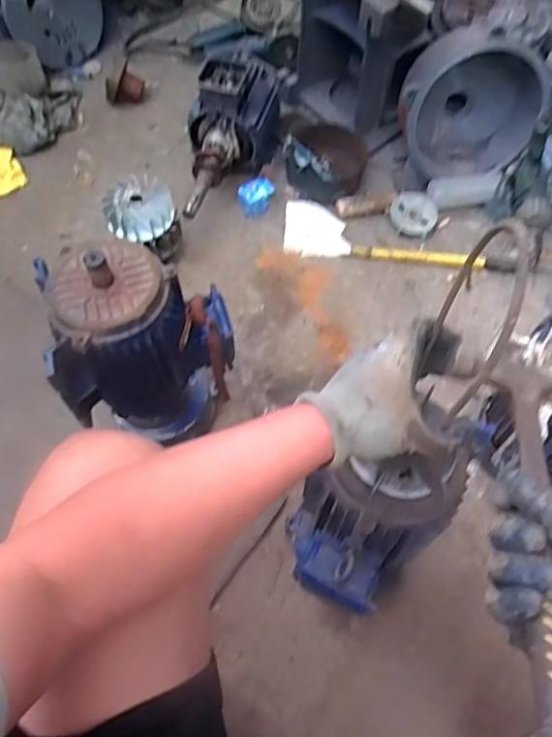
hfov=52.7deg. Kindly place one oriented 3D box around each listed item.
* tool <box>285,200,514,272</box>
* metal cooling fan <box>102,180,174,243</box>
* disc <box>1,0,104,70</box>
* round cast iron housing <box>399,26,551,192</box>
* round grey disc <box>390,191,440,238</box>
[{"bbox_3d":[0.269,-0.290,1.231,0.499,0.032,0.132,8,60,3],"label":"tool"},{"bbox_3d":[-0.266,-0.311,1.086,0.131,0.050,0.120,-14,62,-9],"label":"metal cooling fan"},{"bbox_3d":[-0.530,-0.862,1.352,0.220,0.243,0.034,-49,65,10],"label":"disc"},{"bbox_3d":[0.436,-0.578,1.235,0.317,0.302,0.217,-3,21,5],"label":"round cast iron housing"},{"bbox_3d":[0.314,-0.351,1.276,0.107,0.026,0.107,0,75,0],"label":"round grey disc"}]

